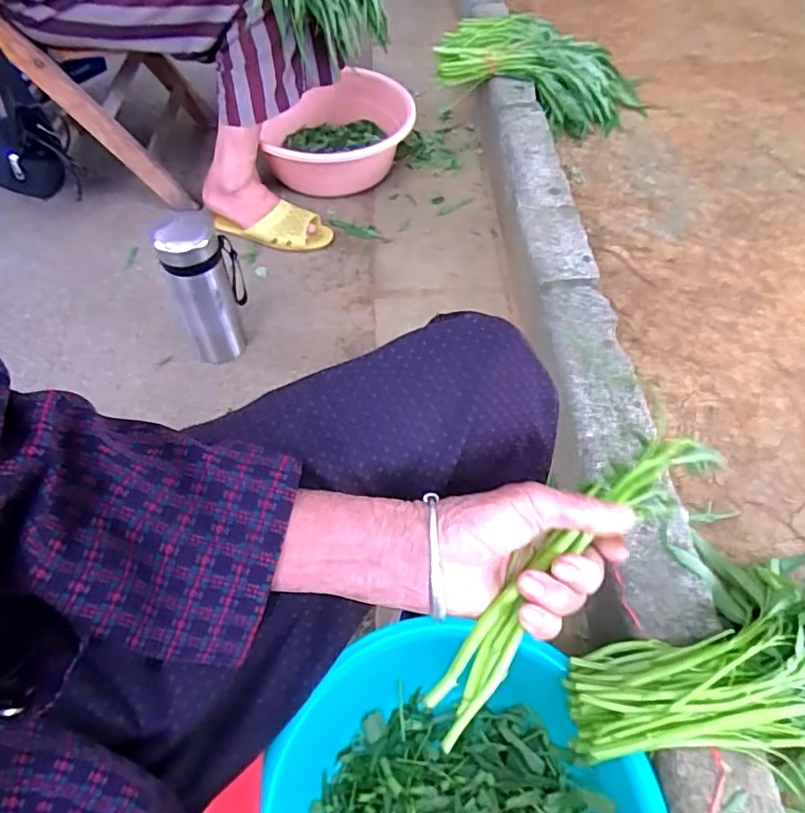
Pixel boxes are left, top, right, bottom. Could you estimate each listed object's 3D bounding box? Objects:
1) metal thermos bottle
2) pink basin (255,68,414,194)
[{"bbox_3d":[-0.290,-0.174,0.879,0.083,0.220,0.090,0,54,2],"label":"metal thermos bottle"},{"bbox_3d":[-0.135,-0.567,1.228,0.301,0.154,0.301,-1,54,1],"label":"pink basin"}]

